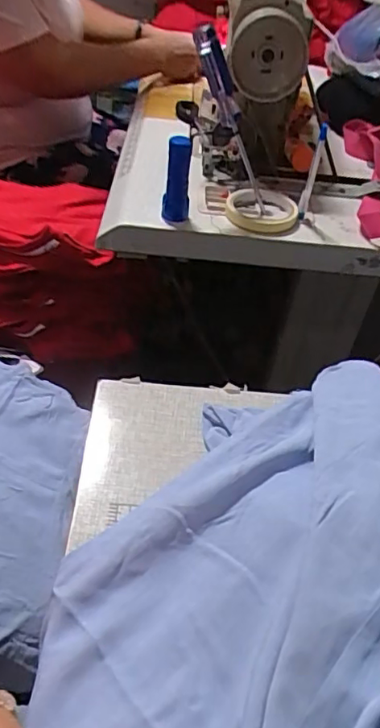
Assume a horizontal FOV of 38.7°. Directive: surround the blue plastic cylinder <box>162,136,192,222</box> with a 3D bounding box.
[{"bbox_3d":[-0.016,-0.214,0.644,0.031,0.104,0.029,7,44,-2],"label":"blue plastic cylinder"}]

